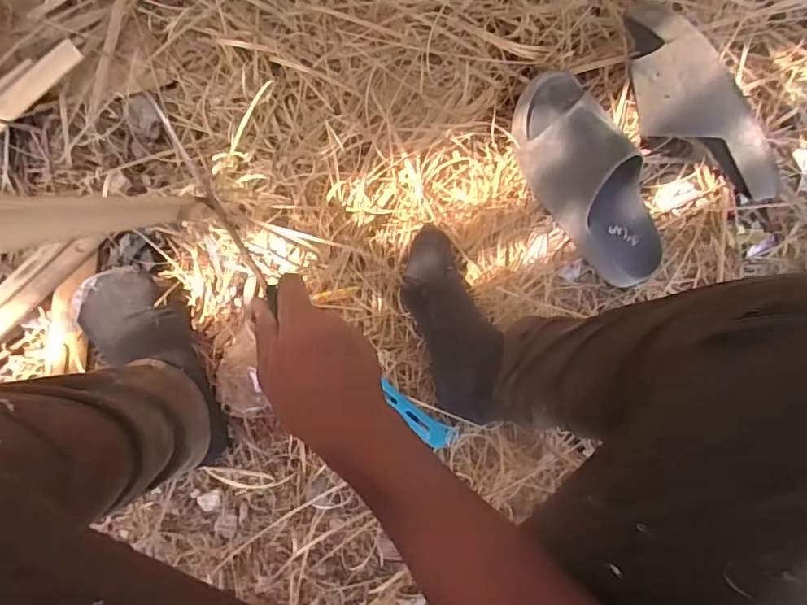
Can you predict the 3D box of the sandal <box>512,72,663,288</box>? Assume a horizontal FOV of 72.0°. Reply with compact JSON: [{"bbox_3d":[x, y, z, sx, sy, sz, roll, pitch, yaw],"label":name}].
[{"bbox_3d":[0.230,-0.145,0.674,0.111,0.095,0.280,-36,93,-8],"label":"sandal"}]

